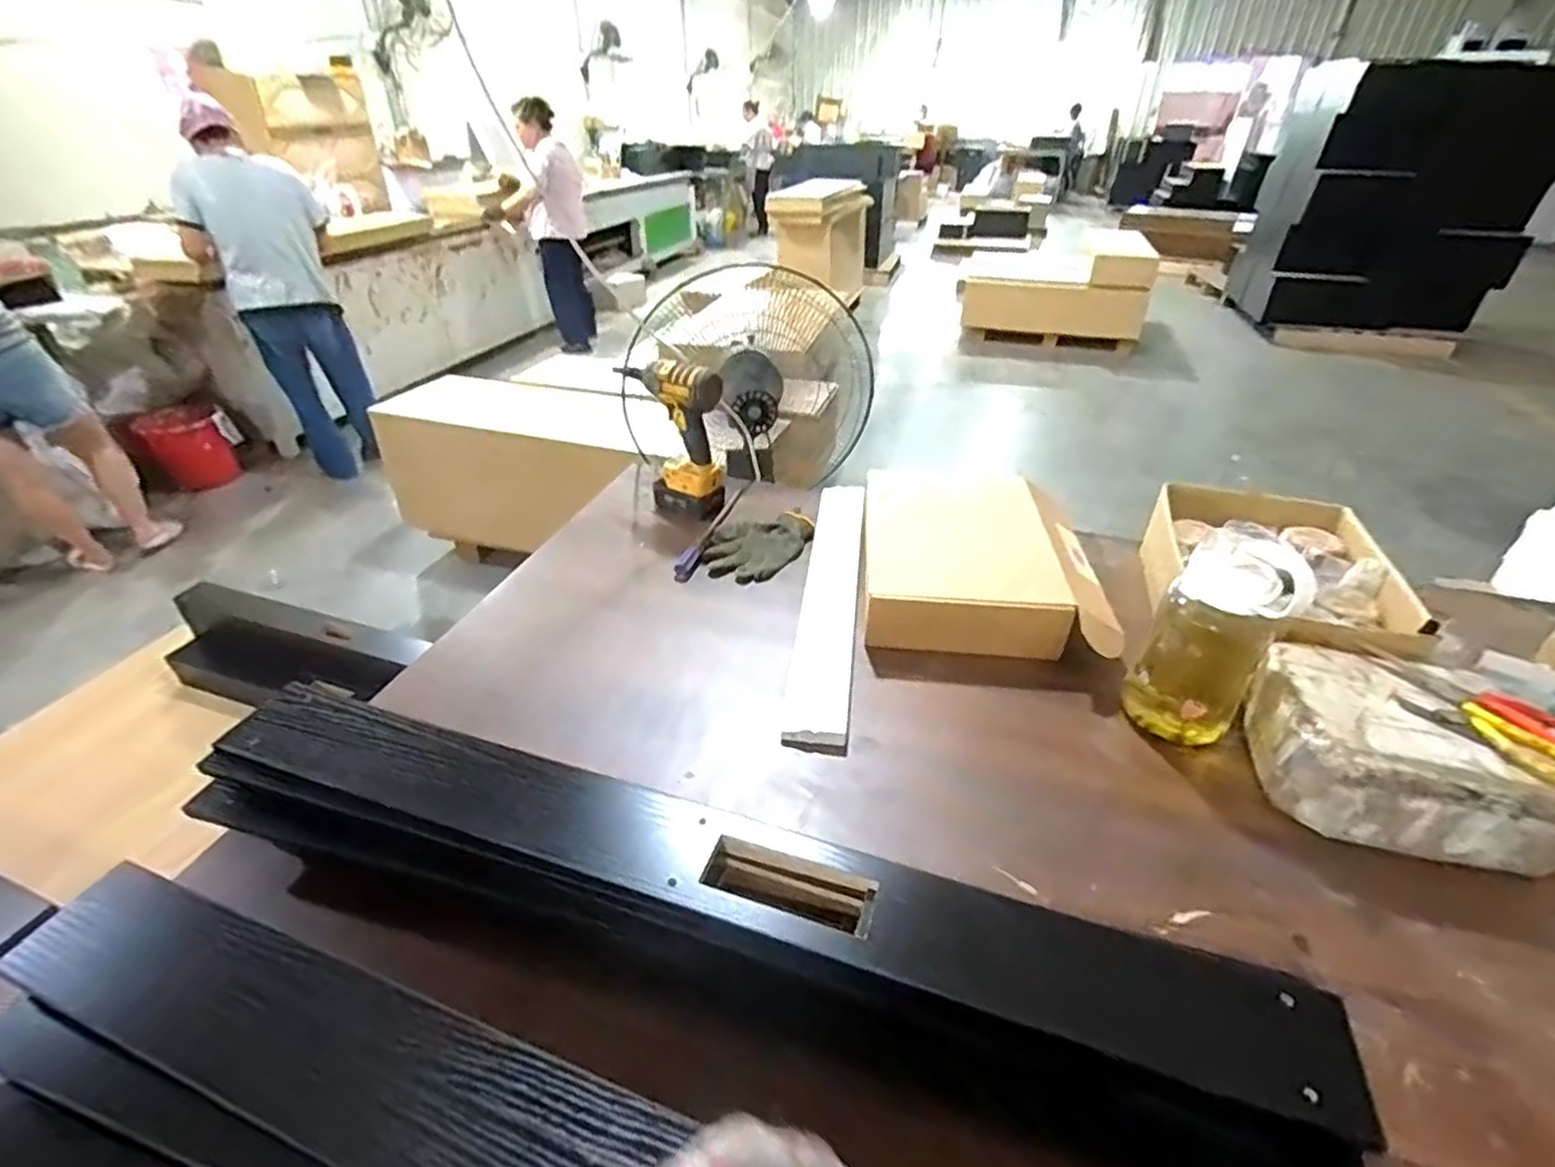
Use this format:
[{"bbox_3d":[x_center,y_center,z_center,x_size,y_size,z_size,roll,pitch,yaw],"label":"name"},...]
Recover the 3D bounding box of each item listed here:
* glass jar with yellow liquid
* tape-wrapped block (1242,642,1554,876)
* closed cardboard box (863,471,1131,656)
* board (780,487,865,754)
[{"bbox_3d":[0.473,0.058,0.750,0.115,0.238,0.090,24,42,30],"label":"glass jar with yellow liquid"},{"bbox_3d":[0.636,0.171,0.716,0.233,0.096,0.194,6,36,9],"label":"tape-wrapped block"},{"bbox_3d":[0.289,-0.039,1.008,0.325,0.093,0.354,4,35,6],"label":"closed cardboard box"},{"bbox_3d":[0.082,0.008,1.005,0.084,0.024,0.585,5,36,7],"label":"board"}]

